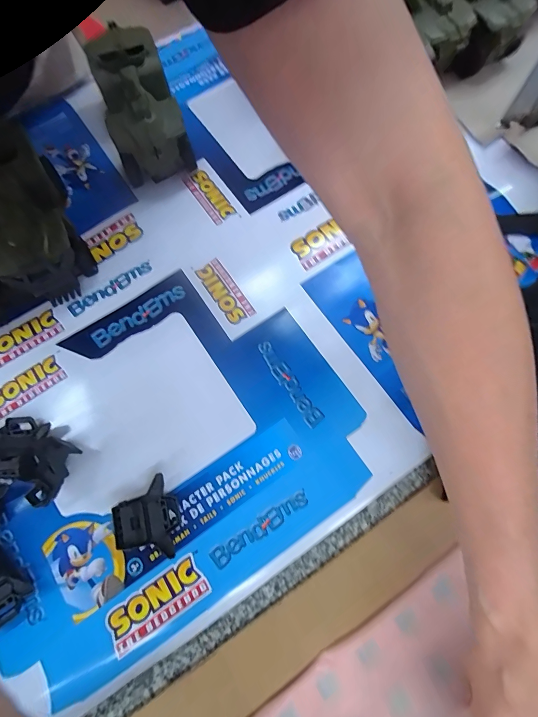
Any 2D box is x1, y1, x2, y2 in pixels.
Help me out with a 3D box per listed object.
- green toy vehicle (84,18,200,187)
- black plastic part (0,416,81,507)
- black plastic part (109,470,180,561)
[{"bbox_3d":[-0.146,-0.279,0.422,0.080,0.082,0.158,-20,73,-6],"label":"green toy vehicle"},{"bbox_3d":[-0.228,0.090,0.338,0.106,0.032,0.058,24,74,8],"label":"black plastic part"},{"bbox_3d":[-0.109,0.143,0.327,0.053,0.020,0.065,-13,72,-4],"label":"black plastic part"}]

